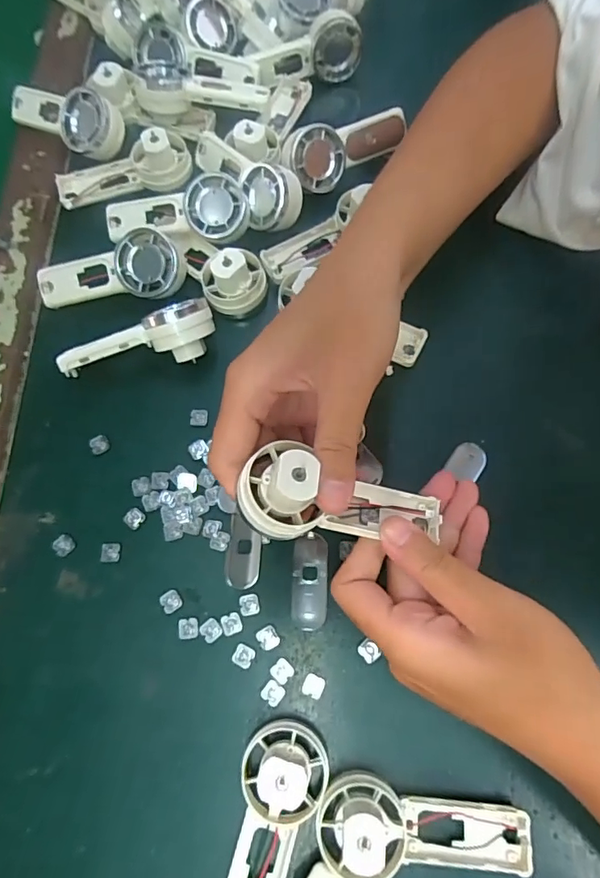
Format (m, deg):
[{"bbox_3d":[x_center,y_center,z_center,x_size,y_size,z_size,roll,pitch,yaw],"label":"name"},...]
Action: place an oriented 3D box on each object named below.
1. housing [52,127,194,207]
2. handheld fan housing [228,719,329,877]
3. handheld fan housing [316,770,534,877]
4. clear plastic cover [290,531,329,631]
[{"bbox_3d":[-0.122,-0.187,0.346,0.092,0.028,0.034,-15,72,-3],"label":"housing"},{"bbox_3d":[-0.017,0.176,0.224,0.037,0.028,0.092,21,74,9],"label":"handheld fan housing"},{"bbox_3d":[0.055,0.171,0.224,0.092,0.030,0.037,-1,72,2],"label":"handheld fan housing"},{"bbox_3d":[0.006,0.076,0.273,0.019,0.004,0.049,2,72,3],"label":"clear plastic cover"}]

